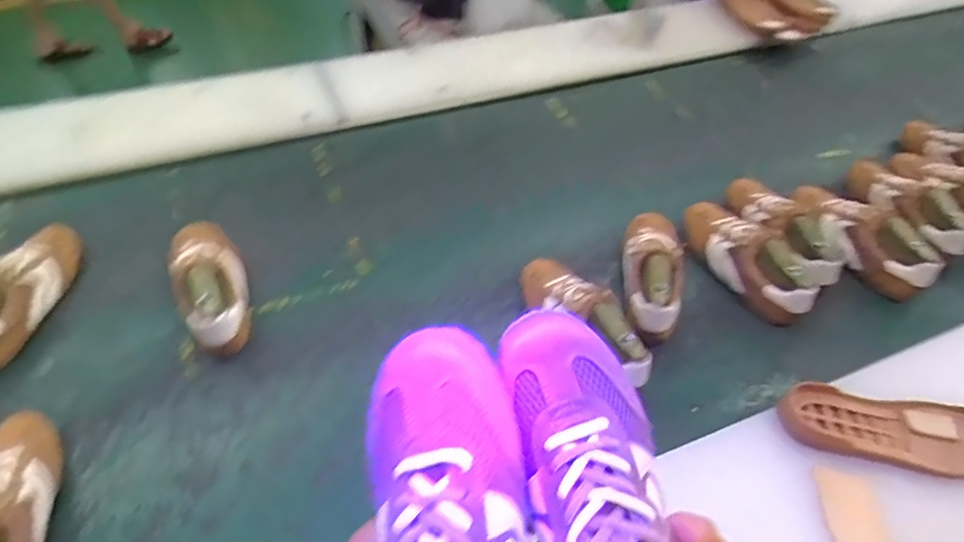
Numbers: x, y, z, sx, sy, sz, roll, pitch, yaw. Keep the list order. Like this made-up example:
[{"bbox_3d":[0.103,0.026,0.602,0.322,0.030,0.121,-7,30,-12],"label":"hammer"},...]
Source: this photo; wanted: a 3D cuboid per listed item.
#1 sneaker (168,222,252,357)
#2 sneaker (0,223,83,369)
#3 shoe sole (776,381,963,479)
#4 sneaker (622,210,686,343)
[{"bbox_3d":[-0.393,0.014,0.816,0.091,0.083,0.220,-16,50,-20],"label":"sneaker"},{"bbox_3d":[-0.666,0.026,0.804,0.076,0.080,0.263,0,46,-6],"label":"sneaker"},{"bbox_3d":[0.488,0.185,0.662,0.260,0.032,0.084,8,48,2],"label":"shoe sole"},{"bbox_3d":[0.272,-0.007,0.889,0.091,0.087,0.259,11,46,5],"label":"sneaker"}]

